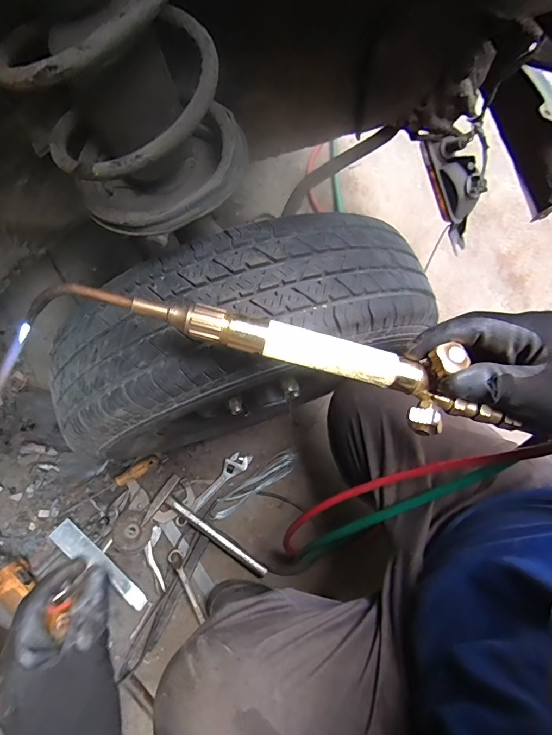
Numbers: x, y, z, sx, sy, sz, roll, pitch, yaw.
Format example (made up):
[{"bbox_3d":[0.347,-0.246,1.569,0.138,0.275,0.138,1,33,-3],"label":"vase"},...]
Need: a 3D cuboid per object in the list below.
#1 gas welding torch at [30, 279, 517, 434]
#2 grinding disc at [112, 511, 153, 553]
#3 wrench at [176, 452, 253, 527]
[{"bbox_3d":[0.004,-0.013,0.278,0.345,0.035,0.053,15,74,-4],"label":"gas welding torch"},{"bbox_3d":[-0.302,0.345,0.822,0.076,0.010,0.074,3,66,-8],"label":"grinding disc"},{"bbox_3d":[-0.137,0.266,0.858,0.042,0.019,0.206,41,78,11],"label":"wrench"}]

